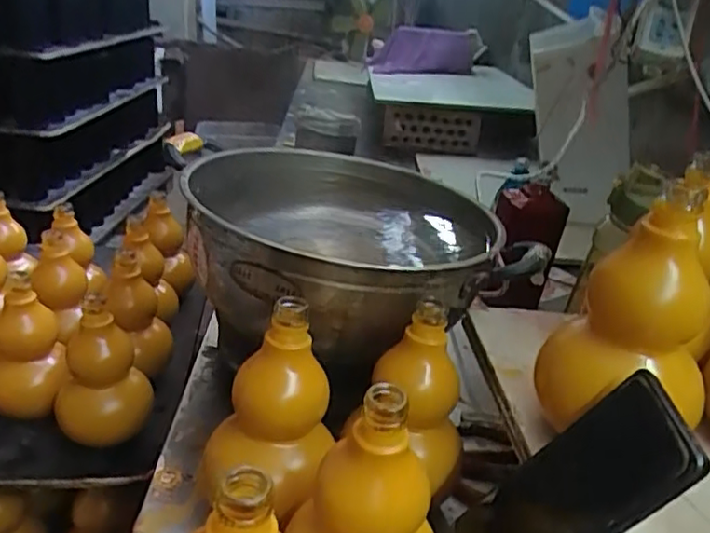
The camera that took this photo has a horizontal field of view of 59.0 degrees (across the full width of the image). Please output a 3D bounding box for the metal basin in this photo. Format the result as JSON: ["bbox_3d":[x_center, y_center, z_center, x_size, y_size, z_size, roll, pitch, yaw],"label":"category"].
[{"bbox_3d":[-0.012,0.000,0.637,0.294,0.162,0.316,4,25,-2],"label":"metal basin"}]

